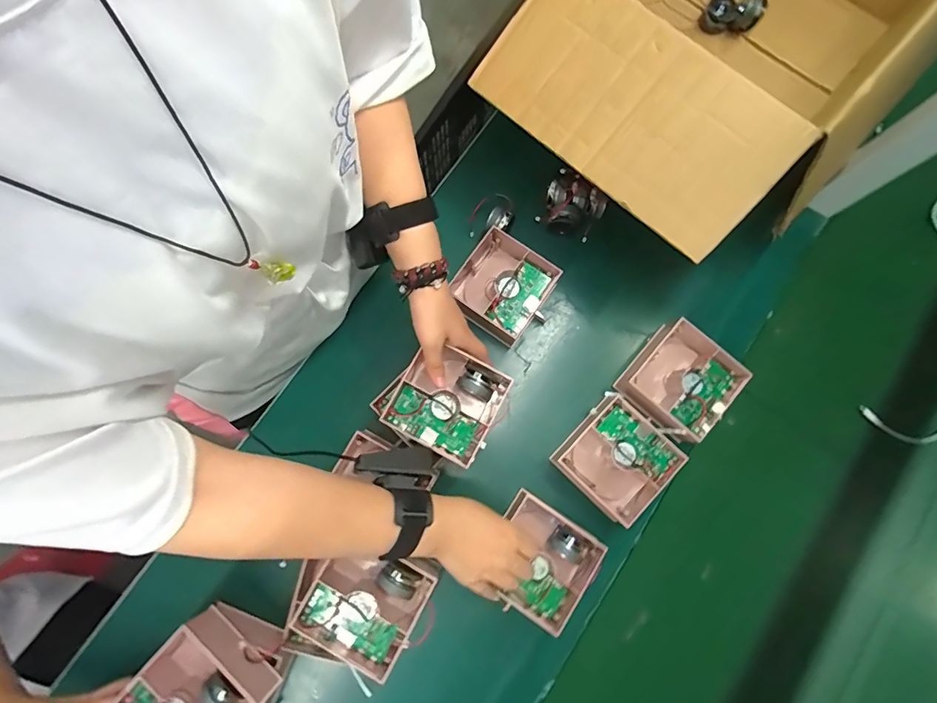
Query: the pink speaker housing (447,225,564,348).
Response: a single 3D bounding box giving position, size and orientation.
[{"bbox_3d":[0.040,-0.078,0.555,0.110,0.048,0.110,37,81,6],"label":"pink speaker housing"}]

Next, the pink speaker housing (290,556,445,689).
[{"bbox_3d":[-0.096,0.236,0.443,0.104,0.046,0.108,24,80,4],"label":"pink speaker housing"}]

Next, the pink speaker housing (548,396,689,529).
[{"bbox_3d":[0.166,0.121,0.514,0.108,0.051,0.103,44,82,7],"label":"pink speaker housing"}]

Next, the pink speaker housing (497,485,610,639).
[{"bbox_3d":[0.074,0.220,0.484,0.103,0.042,0.104,31,81,5],"label":"pink speaker housing"}]

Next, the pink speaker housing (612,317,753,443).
[{"bbox_3d":[0.244,0.035,0.528,0.108,0.056,0.111,43,82,7],"label":"pink speaker housing"}]

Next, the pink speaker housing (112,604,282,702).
[{"bbox_3d":[-0.252,0.316,0.424,0.105,0.050,0.120,41,82,7],"label":"pink speaker housing"}]

